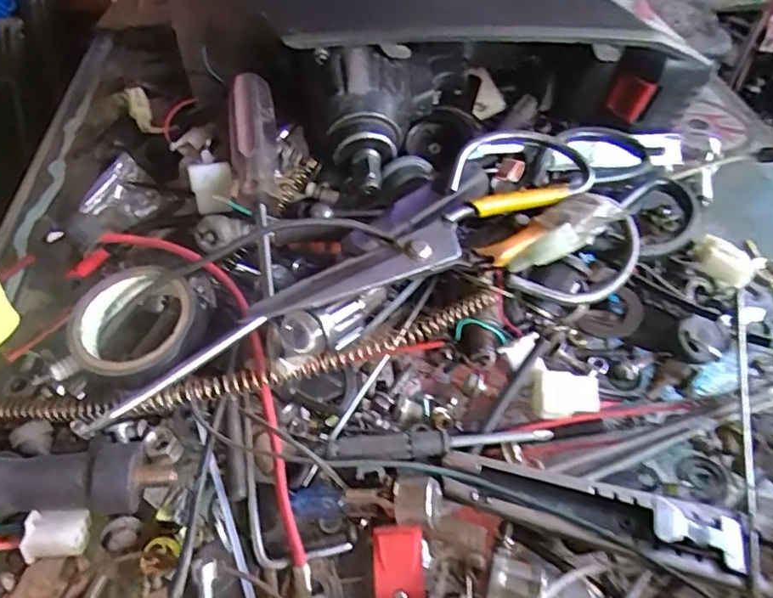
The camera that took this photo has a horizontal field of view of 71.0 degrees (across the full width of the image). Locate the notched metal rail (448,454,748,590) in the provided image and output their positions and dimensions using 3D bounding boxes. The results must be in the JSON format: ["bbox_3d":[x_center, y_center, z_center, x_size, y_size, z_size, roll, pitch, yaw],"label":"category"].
[{"bbox_3d":[0.081,0.084,0.215,0.115,0.015,0.025,11,52,11],"label":"notched metal rail"}]

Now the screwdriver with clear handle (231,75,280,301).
[{"bbox_3d":[-0.075,-0.070,0.308,0.026,0.025,0.140,-6,68,-10],"label":"screwdriver with clear handle"}]

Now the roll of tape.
[{"bbox_3d":[-0.114,0.012,0.249,0.055,0.016,0.049,-28,65,-13],"label":"roll of tape"}]

